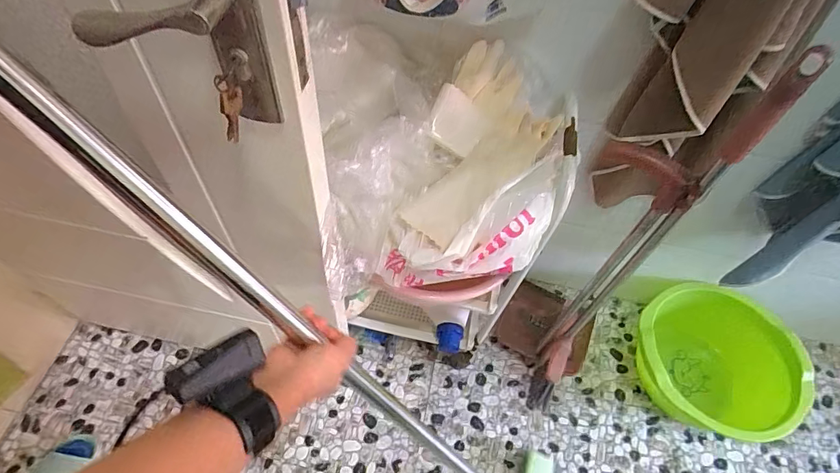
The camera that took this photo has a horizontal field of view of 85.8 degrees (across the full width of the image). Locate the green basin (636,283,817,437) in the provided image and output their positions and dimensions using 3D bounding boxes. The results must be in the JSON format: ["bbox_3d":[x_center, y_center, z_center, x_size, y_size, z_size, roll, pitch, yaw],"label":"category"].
[{"bbox_3d":[0.700,0.308,1.092,0.283,0.204,0.350,-30,63,-22],"label":"green basin"}]

